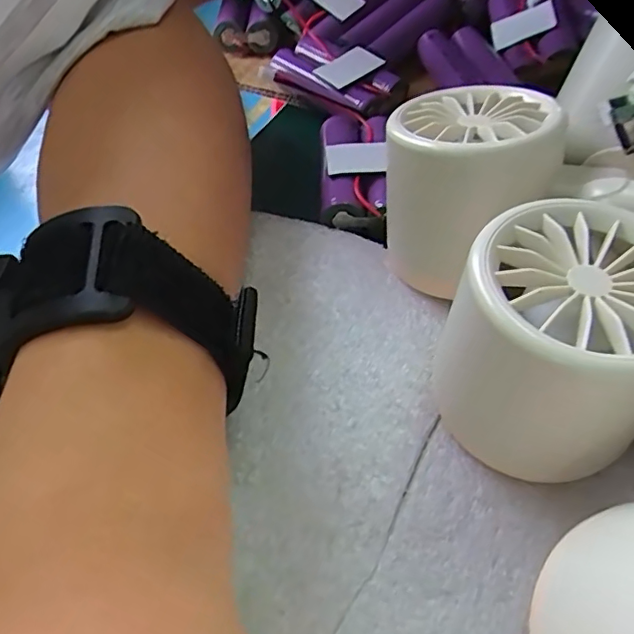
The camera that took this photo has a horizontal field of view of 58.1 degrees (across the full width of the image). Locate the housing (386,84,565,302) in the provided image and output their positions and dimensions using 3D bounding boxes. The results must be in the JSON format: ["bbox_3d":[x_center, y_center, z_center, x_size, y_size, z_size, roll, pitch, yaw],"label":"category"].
[{"bbox_3d":[0.047,-0.044,0.193,0.044,0.059,0.047,0,49,0],"label":"housing"}]

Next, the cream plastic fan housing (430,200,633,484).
[{"bbox_3d":[0.061,0.007,0.150,0.053,0.057,0.048,17,50,12],"label":"cream plastic fan housing"}]

